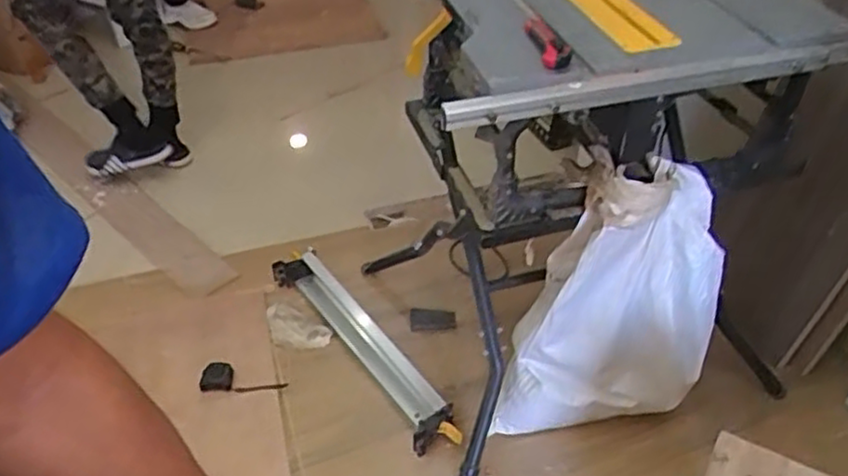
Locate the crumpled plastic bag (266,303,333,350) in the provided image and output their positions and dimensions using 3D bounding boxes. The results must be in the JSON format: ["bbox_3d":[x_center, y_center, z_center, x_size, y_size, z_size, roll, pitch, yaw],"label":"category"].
[{"bbox_3d":[-0.328,0.232,1.795,0.196,0.033,0.100,26,48,27],"label":"crumpled plastic bag"}]

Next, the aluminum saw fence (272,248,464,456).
[{"bbox_3d":[-0.151,0.248,1.719,0.121,0.093,0.689,-27,48,-27],"label":"aluminum saw fence"}]

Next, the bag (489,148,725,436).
[{"bbox_3d":[0.354,0.136,1.360,0.381,0.638,0.147,1,41,2],"label":"bag"}]

